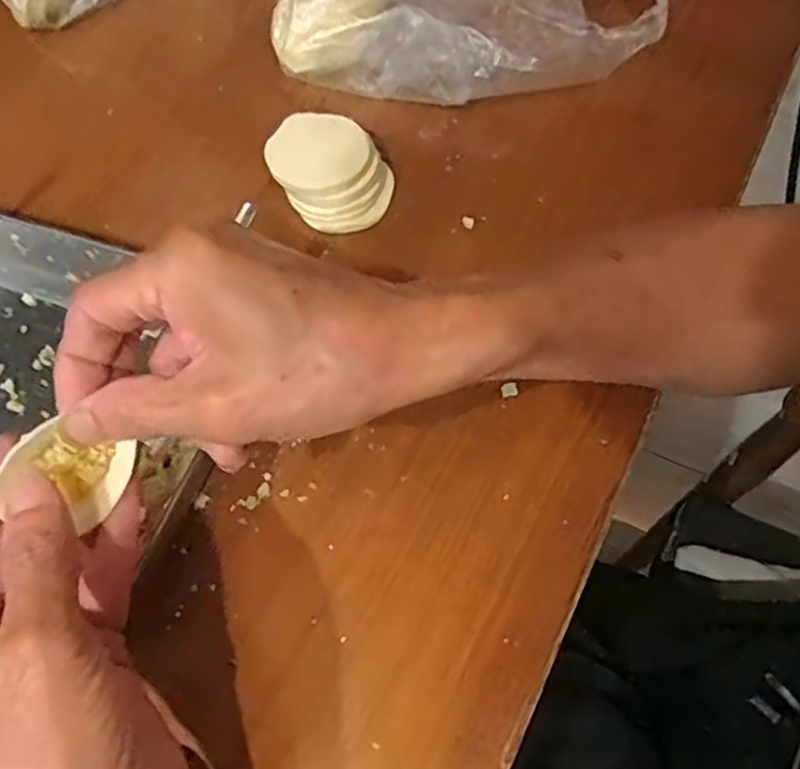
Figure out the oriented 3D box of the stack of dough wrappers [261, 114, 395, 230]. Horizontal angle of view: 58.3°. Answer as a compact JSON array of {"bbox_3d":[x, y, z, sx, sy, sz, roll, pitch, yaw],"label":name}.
[{"bbox_3d":[-0.039,-0.122,0.408,0.056,0.022,0.073,-37,66,-12],"label":"stack of dough wrappers"}]

